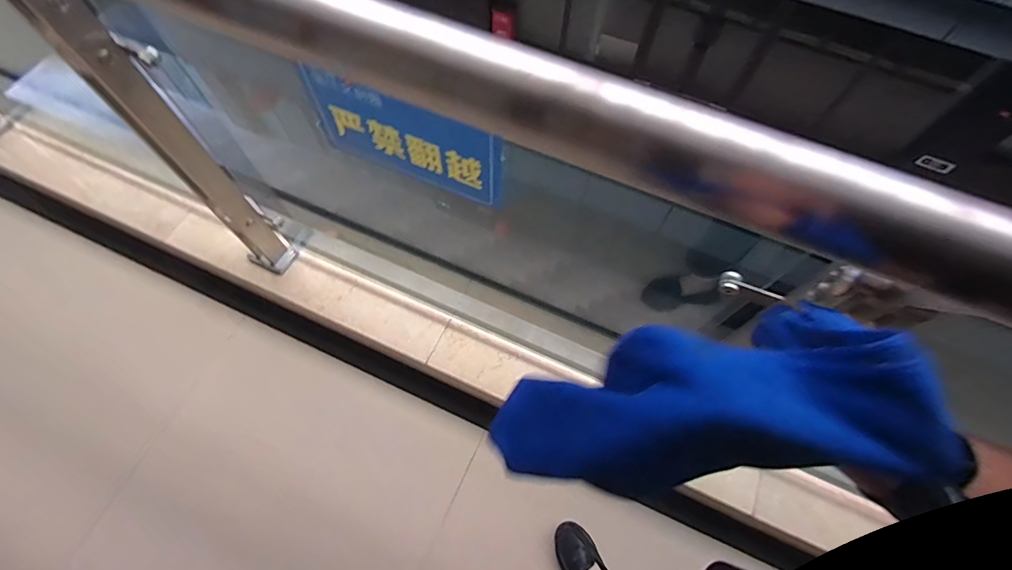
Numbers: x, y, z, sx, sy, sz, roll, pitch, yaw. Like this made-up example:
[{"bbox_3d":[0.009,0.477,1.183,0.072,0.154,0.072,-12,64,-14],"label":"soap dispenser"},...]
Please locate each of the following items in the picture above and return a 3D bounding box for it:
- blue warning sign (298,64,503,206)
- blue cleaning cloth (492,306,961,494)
[{"bbox_3d":[-0.140,-0.198,0.650,0.282,0.160,0.013,22,68,8],"label":"blue warning sign"},{"bbox_3d":[0.099,0.070,0.274,0.219,0.089,0.089,-16,64,24],"label":"blue cleaning cloth"}]

